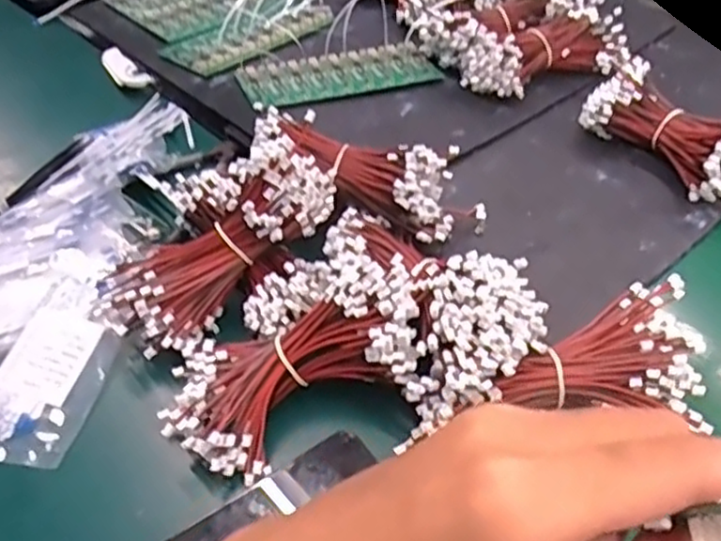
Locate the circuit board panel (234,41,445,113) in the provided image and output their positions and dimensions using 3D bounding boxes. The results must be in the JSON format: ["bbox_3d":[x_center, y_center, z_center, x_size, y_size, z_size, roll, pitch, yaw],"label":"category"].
[{"bbox_3d":[-0.019,-0.201,0.703,0.199,0.013,0.087,-16,47,-12],"label":"circuit board panel"}]

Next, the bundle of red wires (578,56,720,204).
[{"bbox_3d":[0.280,-0.122,0.604,0.079,0.058,0.158,-32,52,-25],"label":"bundle of red wires"}]

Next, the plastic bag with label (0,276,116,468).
[{"bbox_3d":[-0.220,0.069,0.482,0.081,0.028,0.129,5,46,8],"label":"plastic bag with label"}]

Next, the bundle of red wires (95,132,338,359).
[{"bbox_3d":[-0.097,-0.016,0.496,0.186,0.072,0.070,-41,53,-3],"label":"bundle of red wires"}]

